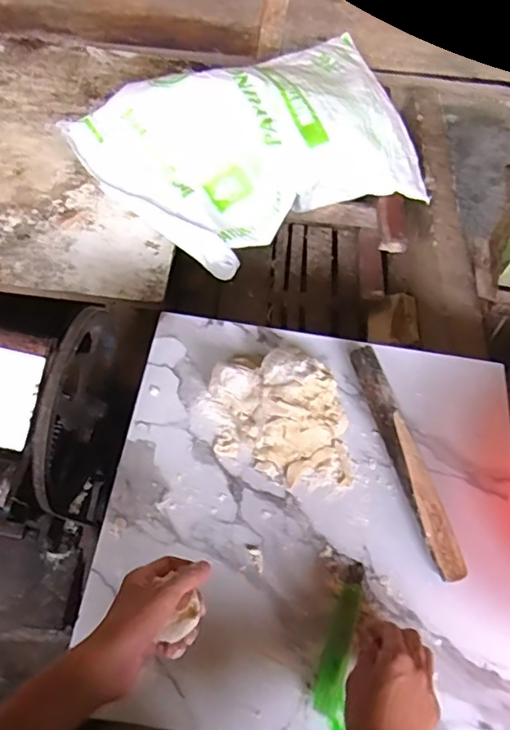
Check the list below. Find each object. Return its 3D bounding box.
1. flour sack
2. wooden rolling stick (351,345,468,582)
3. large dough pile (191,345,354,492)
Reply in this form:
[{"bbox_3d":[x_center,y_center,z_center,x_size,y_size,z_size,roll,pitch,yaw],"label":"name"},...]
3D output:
[{"bbox_3d":[0.020,-0.446,1.163,0.680,0.198,0.419,-27,66,-17],"label":"flour sack"},{"bbox_3d":[0.184,0.108,0.700,0.031,0.023,0.300,-12,62,-10],"label":"wooden rolling stick"},{"bbox_3d":[0.037,0.057,0.710,0.211,0.065,0.155,24,59,8],"label":"large dough pile"}]

